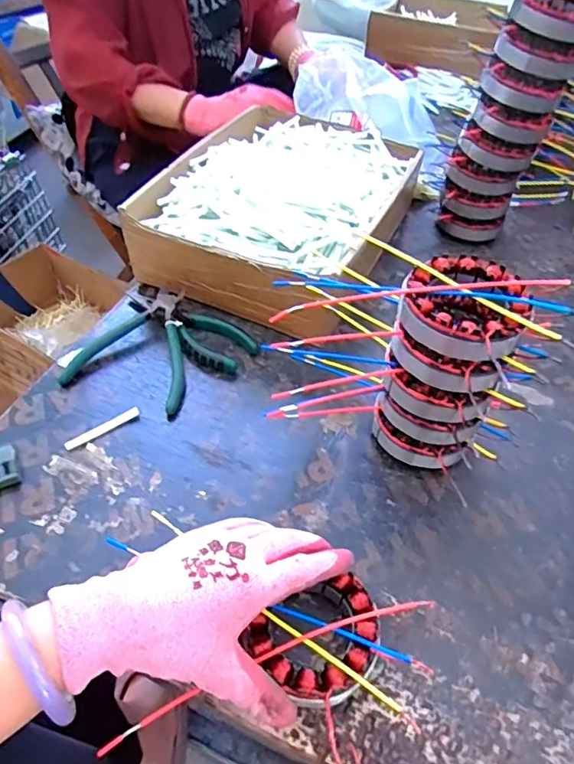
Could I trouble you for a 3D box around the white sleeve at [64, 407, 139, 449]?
[{"bbox_3d":[-0.162,0.040,0.472,0.067,0.006,0.007,-27,54,-24],"label":"white sleeve"}]

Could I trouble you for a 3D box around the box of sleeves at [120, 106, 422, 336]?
[{"bbox_3d":[0.001,-0.203,0.630,0.233,0.110,0.318,21,50,16],"label":"box of sleeves"}]

